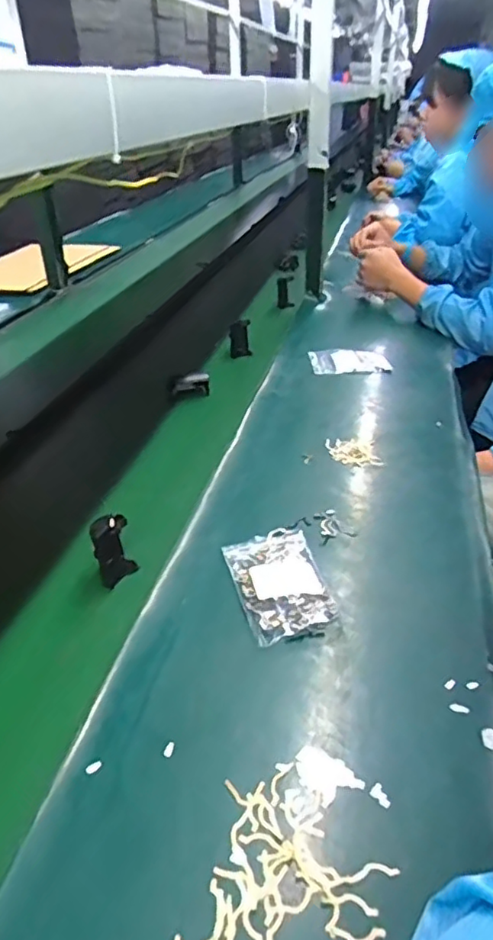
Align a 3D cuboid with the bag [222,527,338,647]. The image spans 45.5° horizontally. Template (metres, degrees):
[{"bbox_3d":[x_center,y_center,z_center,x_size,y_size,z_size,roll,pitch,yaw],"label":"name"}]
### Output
[{"bbox_3d":[0.037,0.118,0.638,0.095,0.017,0.160,-9,35,-13],"label":"bag"}]

